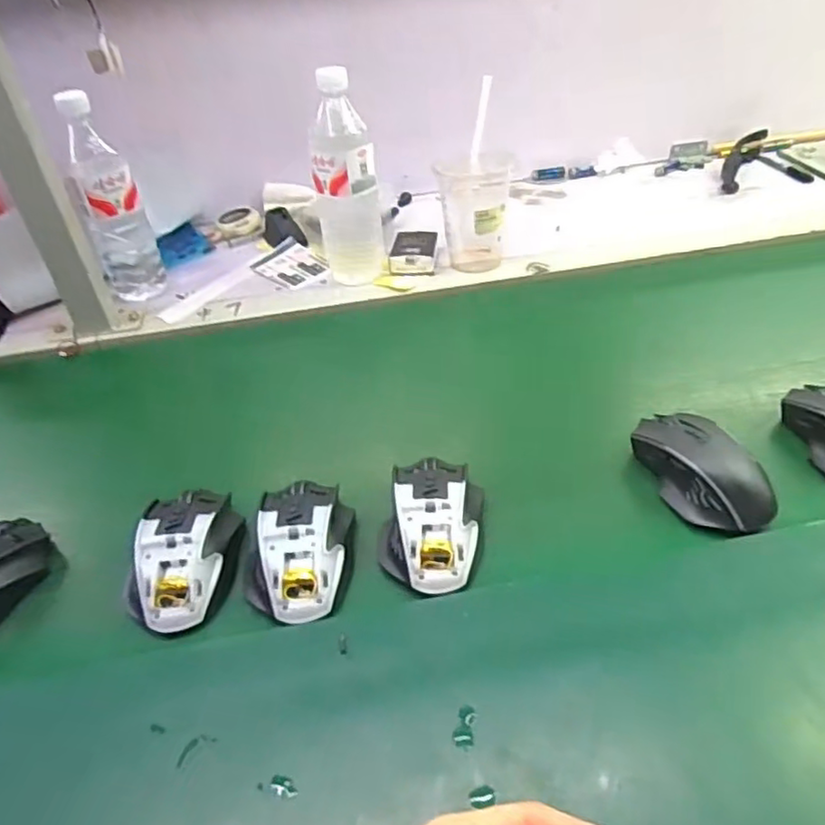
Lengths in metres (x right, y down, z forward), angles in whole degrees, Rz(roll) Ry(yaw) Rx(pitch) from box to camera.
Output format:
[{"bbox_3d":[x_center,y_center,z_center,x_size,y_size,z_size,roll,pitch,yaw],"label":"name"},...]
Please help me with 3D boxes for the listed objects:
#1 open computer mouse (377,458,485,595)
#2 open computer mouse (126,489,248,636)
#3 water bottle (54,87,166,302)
[{"bbox_3d":[0.014,0.074,0.469,0.074,0.031,0.105,4,40,10],"label":"open computer mouse"},{"bbox_3d":[-0.160,0.098,0.464,0.068,0.040,0.114,-1,39,3],"label":"open computer mouse"},{"bbox_3d":[-0.332,-0.228,0.715,0.063,0.217,0.056,-19,42,-17],"label":"water bottle"}]

